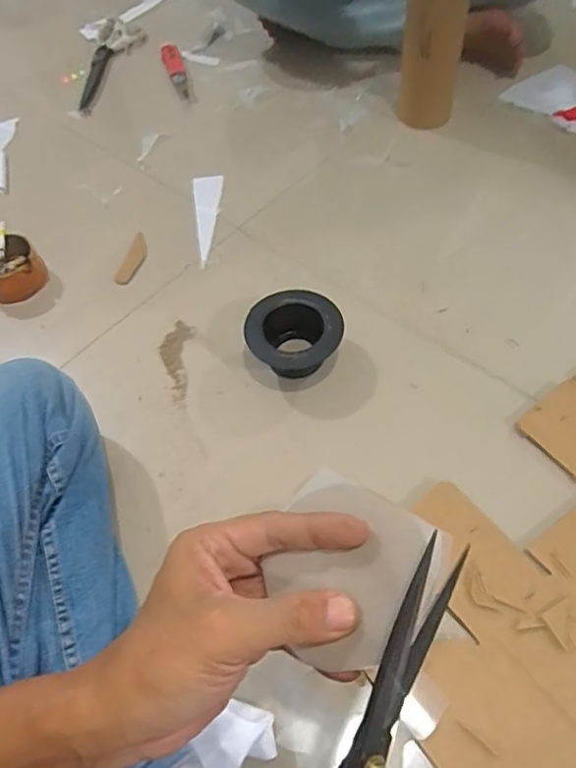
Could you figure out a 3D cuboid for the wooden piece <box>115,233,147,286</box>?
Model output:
[{"bbox_3d":[-0.209,-0.171,0.773,0.029,0.011,0.099,4,56,7],"label":"wooden piece"}]

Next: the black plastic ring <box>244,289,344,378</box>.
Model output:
[{"bbox_3d":[0.009,-0.048,0.641,0.099,0.061,0.097,-2,55,3],"label":"black plastic ring"}]

